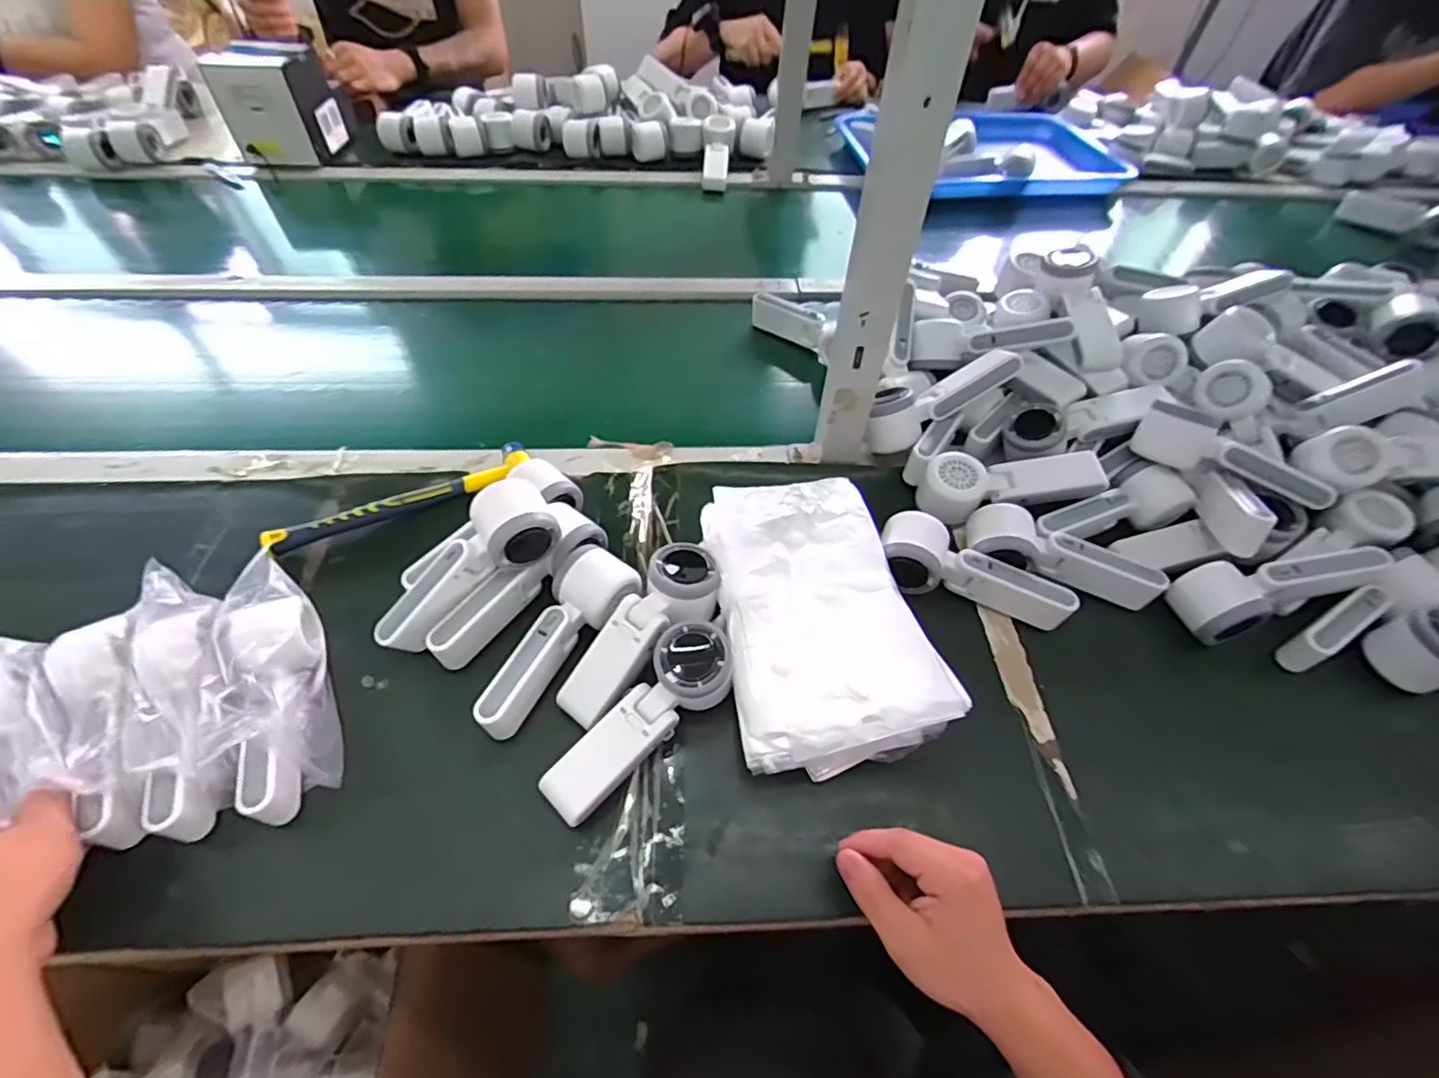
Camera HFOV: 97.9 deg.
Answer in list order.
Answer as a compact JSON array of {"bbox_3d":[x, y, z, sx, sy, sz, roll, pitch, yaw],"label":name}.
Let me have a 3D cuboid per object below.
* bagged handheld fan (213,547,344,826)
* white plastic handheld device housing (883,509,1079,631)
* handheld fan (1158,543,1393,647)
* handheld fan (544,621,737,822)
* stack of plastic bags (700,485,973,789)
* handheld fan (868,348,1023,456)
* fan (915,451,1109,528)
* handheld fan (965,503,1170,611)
[{"bbox_3d":[-0.332,0.105,0.465,0.059,0.093,0.191,-17,69,-15],"label":"bagged handheld fan"},{"bbox_3d":[0.224,0.029,0.556,0.161,0.049,0.062,16,54,9],"label":"white plastic handheld device housing"},{"bbox_3d":[0.476,0.042,0.535,0.158,0.043,0.054,-16,54,5],"label":"handheld fan"},{"bbox_3d":[-0.056,0.131,0.464,0.059,0.047,0.168,40,76,24],"label":"handheld fan"},{"bbox_3d":[0.083,0.062,0.522,0.172,0.062,0.242,-9,54,-9],"label":"stack of plastic bags"},{"bbox_3d":[0.222,-0.156,0.649,0.164,0.056,0.073,-27,56,2],"label":"handheld fan"},{"bbox_3d":[0.278,-0.055,0.603,0.166,0.061,0.067,-4,53,-6],"label":"fan"},{"bbox_3d":[0.305,0.023,0.563,0.167,0.043,0.059,24,55,15],"label":"handheld fan"}]

